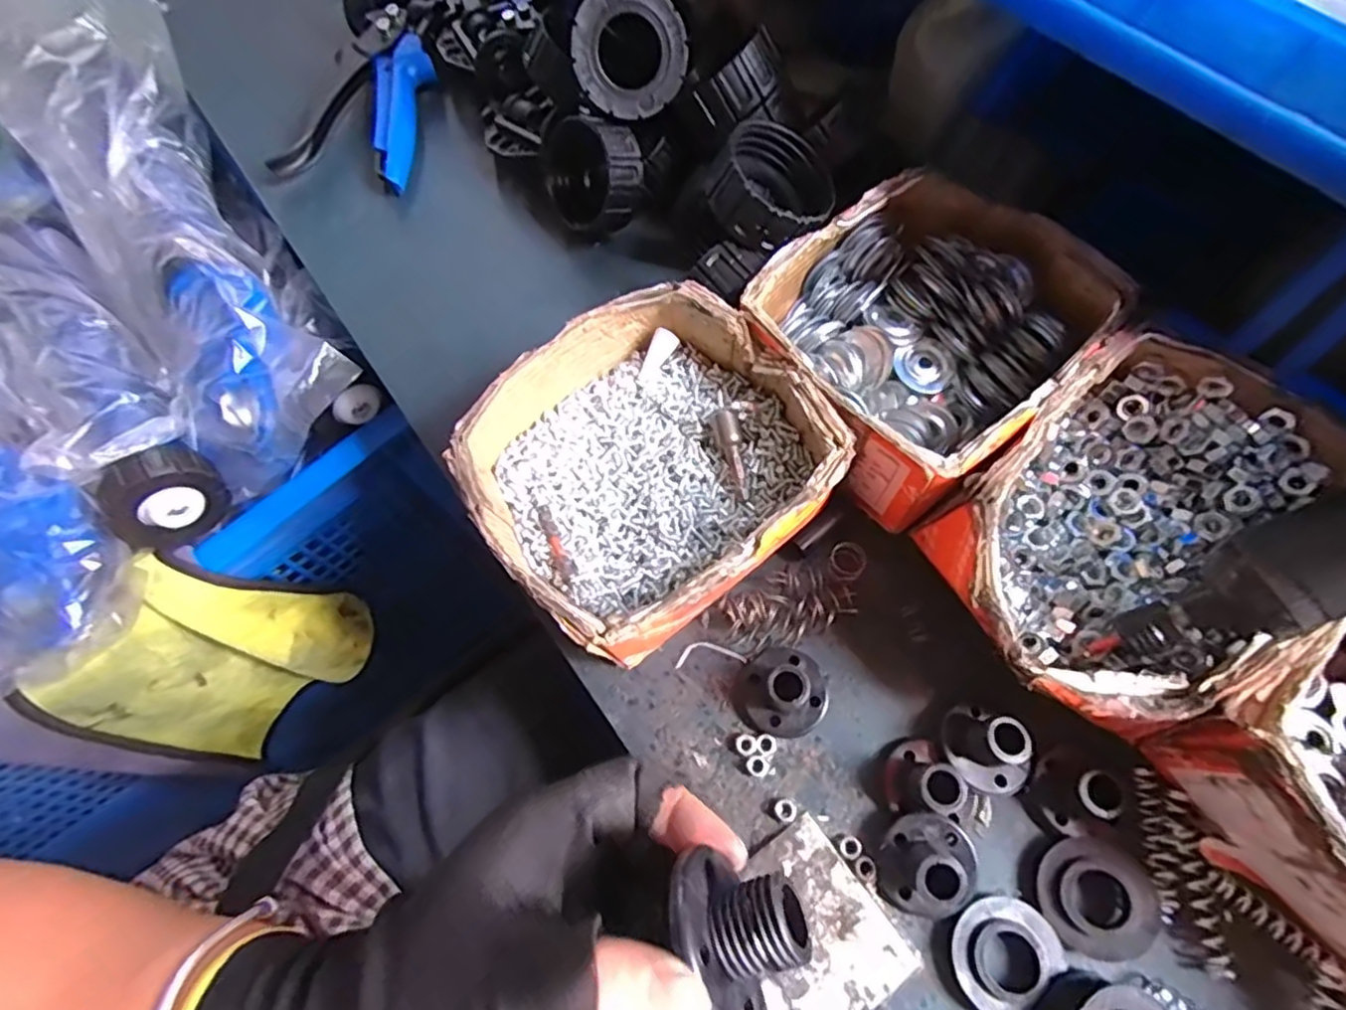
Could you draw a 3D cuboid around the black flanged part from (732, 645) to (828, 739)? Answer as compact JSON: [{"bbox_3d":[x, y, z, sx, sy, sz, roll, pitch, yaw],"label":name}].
[{"bbox_3d":[0.054,0.092,0.321,0.045,0.024,0.043,-1,68,3],"label":"black flanged part"}]

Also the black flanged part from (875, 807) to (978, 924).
[{"bbox_3d":[0.114,0.160,0.285,0.042,0.026,0.043,-1,68,3],"label":"black flanged part"}]

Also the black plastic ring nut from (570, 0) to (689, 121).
[{"bbox_3d":[-0.025,-0.271,0.388,0.067,0.067,0.012,-31,34,6],"label":"black plastic ring nut"}]

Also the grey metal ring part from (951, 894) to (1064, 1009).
[{"bbox_3d":[0.142,0.194,0.279,0.040,0.010,0.046,41,75,17],"label":"grey metal ring part"}]

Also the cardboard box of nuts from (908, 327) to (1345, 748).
[{"bbox_3d":[0.214,0.013,0.308,0.184,0.070,0.128,-42,72,-13],"label":"cardboard box of nuts"}]

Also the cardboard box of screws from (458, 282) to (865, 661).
[{"bbox_3d":[-0.012,-0.015,0.340,0.160,0.078,0.153,-36,70,-11],"label":"cardboard box of screws"}]

